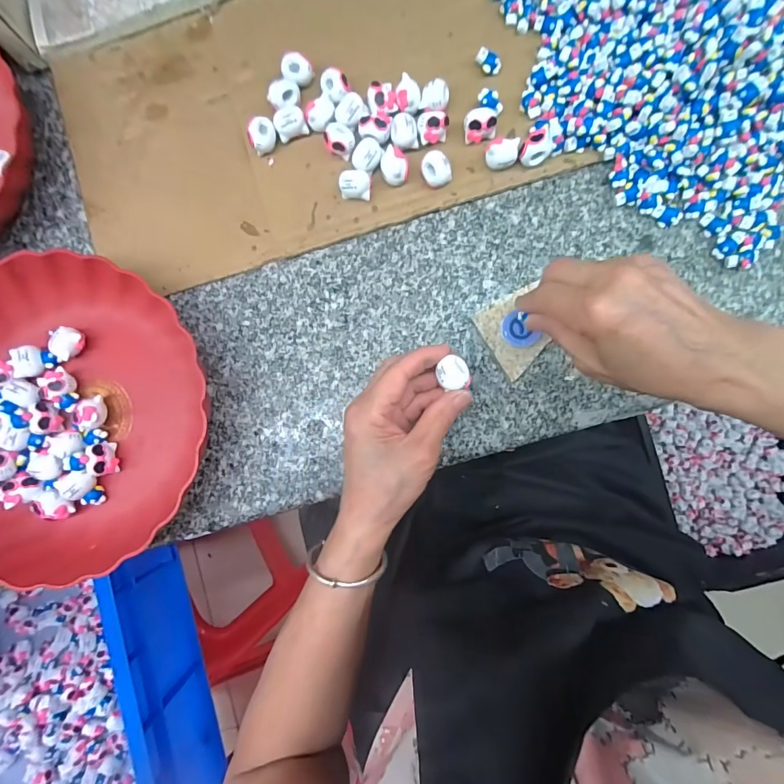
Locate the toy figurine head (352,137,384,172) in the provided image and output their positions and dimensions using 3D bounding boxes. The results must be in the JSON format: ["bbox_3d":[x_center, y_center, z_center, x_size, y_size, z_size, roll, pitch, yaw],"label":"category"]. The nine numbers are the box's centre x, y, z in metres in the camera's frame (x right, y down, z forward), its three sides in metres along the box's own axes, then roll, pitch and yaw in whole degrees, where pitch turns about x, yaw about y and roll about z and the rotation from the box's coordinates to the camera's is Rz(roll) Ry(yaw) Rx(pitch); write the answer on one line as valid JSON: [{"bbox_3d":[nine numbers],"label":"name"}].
[{"bbox_3d":[-0.021,-0.195,0.333,0.025,0.017,0.025,0,89,2],"label":"toy figurine head"}]

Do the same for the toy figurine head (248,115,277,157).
[{"bbox_3d":[-0.107,-0.212,0.338,0.023,0.025,0.022,0,89,2],"label":"toy figurine head"}]

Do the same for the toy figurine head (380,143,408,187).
[{"bbox_3d":[0.002,-0.184,0.332,0.022,0.018,0.027,2,89,2],"label":"toy figurine head"}]

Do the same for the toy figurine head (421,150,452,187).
[{"bbox_3d":[0.036,-0.181,0.330,0.022,0.022,0.021,-12,88,1],"label":"toy figurine head"}]

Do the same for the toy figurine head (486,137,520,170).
[{"bbox_3d":[0.089,-0.194,0.330,0.026,0.020,0.016,-5,88,2],"label":"toy figurine head"}]

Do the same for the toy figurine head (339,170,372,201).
[{"bbox_3d":[-0.030,-0.170,0.333,0.025,0.018,0.021,7,89,2],"label":"toy figurine head"}]

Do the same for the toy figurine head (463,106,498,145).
[{"bbox_3d":[0.072,-0.218,0.331,0.025,0.021,0.019,-16,88,1],"label":"toy figurine head"}]

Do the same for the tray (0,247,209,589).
[{"bbox_3d":[-0.258,0.018,0.320,0.234,0.052,0.232,23,89,2],"label":"tray"}]

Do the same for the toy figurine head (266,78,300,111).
[{"bbox_3d":[-0.090,-0.246,0.342,0.026,0.022,0.023,-11,88,1],"label":"toy figurine head"}]

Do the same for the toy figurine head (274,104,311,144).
[{"bbox_3d":[-0.085,-0.225,0.337,0.025,0.019,0.022,-23,88,1],"label":"toy figurine head"}]

